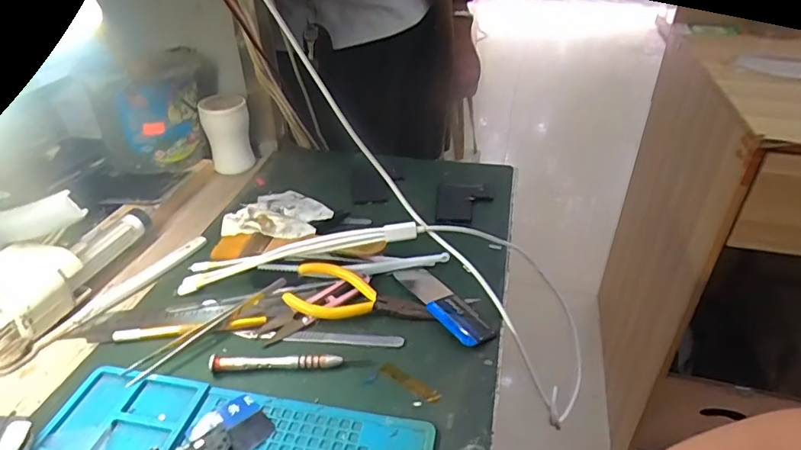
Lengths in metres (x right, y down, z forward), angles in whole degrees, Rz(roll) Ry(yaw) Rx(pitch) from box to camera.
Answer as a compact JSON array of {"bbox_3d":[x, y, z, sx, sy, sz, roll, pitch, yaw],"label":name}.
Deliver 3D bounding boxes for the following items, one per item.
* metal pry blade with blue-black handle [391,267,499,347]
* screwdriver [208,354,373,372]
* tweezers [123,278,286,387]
[{"bbox_3d":[0.035,0.063,0.417,0.032,0.007,0.107,-20,39,-26],"label":"metal pry blade with blue-black handle"},{"bbox_3d":[-0.080,0.098,0.364,0.112,0.011,0.012,-2,35,-3],"label":"screwdriver"},{"bbox_3d":[-0.148,0.077,0.390,0.015,0.010,0.132,27,43,34],"label":"tweezers"}]

